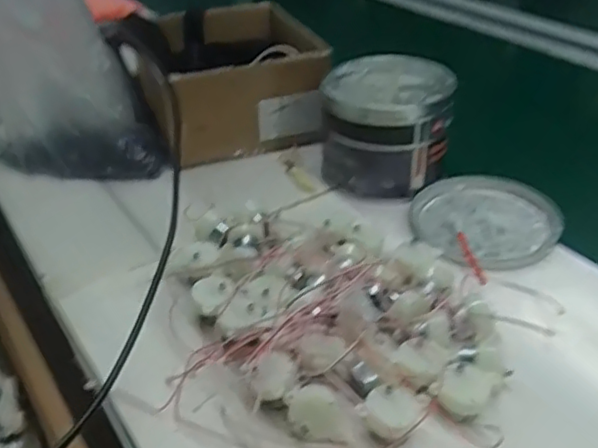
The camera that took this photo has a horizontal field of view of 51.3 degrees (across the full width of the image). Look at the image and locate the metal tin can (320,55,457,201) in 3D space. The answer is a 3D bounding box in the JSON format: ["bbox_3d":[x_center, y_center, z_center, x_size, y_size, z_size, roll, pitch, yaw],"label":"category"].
[{"bbox_3d":[0.088,-0.102,0.639,0.128,0.101,0.132,5,36,9],"label":"metal tin can"}]

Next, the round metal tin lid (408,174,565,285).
[{"bbox_3d":[0.177,-0.003,0.577,0.135,0.019,0.143,-1,36,1],"label":"round metal tin lid"}]

